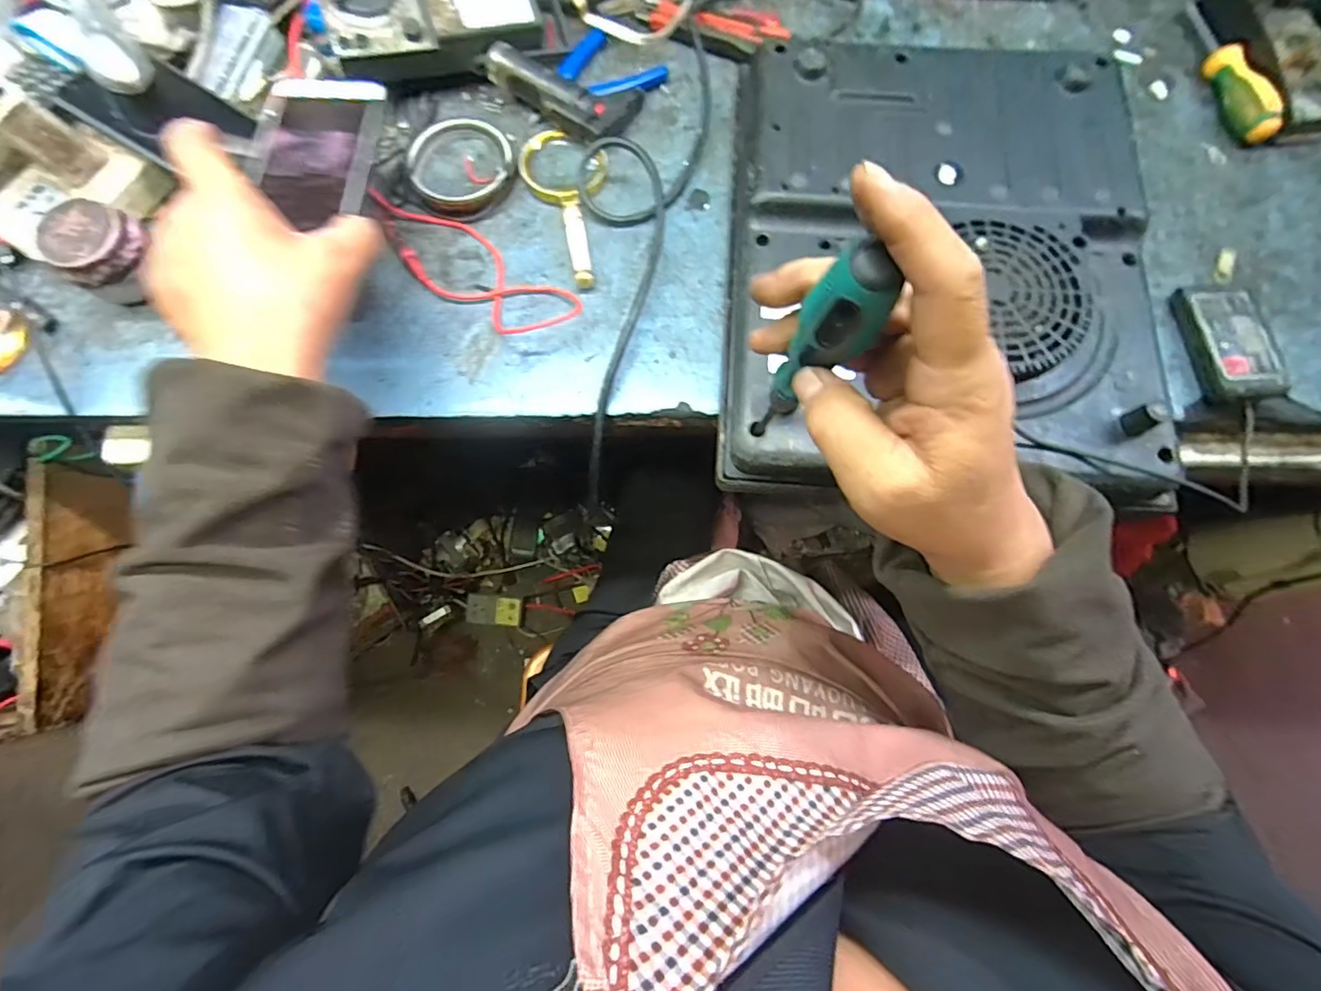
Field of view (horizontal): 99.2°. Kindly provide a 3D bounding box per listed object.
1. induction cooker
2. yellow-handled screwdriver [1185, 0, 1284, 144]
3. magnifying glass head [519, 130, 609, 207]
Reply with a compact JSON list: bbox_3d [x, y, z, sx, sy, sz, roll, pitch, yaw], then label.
[{"bbox_3d":[0.195,-0.169,0.397,0.288,0.045,0.338,4,74,1],"label":"induction cooker"},{"bbox_3d":[0.489,-0.370,0.482,0.023,0.022,0.160,-7,74,-2],"label":"yellow-handled screwdriver"},{"bbox_3d":[-0.083,-0.267,0.461,0.067,0.015,0.061,0,74,0],"label":"magnifying glass head"}]

